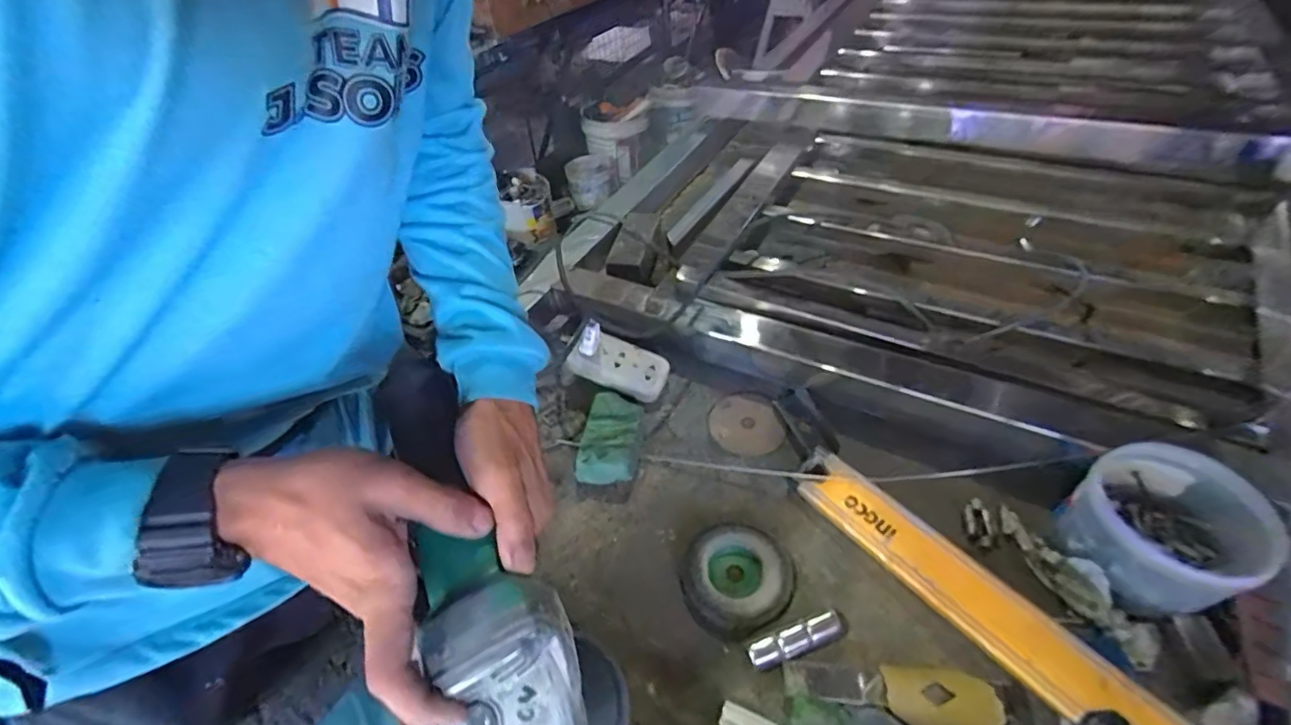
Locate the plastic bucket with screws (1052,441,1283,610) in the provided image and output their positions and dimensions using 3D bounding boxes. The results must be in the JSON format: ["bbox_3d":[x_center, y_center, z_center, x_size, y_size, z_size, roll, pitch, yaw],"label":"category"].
[{"bbox_3d":[0.405,0.135,0.435,0.102,0.089,0.109,-3,45,3],"label":"plastic bucket with screws"}]

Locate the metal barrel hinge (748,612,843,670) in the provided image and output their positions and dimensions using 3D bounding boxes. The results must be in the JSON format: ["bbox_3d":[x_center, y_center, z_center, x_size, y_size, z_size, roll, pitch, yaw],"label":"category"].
[{"bbox_3d":[0.119,0.223,0.435,0.076,0.020,0.018,-17,46,-10],"label":"metal barrel hinge"}]

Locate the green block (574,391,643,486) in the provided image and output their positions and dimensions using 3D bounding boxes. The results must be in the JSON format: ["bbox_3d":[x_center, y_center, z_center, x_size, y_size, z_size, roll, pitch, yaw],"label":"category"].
[{"bbox_3d":[-0.037,0.082,0.585,0.059,0.033,0.101,3,46,8],"label":"green block"}]

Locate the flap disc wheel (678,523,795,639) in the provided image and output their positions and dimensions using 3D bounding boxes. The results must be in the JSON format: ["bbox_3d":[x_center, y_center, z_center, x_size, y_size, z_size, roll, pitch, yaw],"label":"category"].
[{"bbox_3d":[0.078,0.188,0.479,0.095,0.017,0.091,-3,45,3],"label":"flap disc wheel"}]

